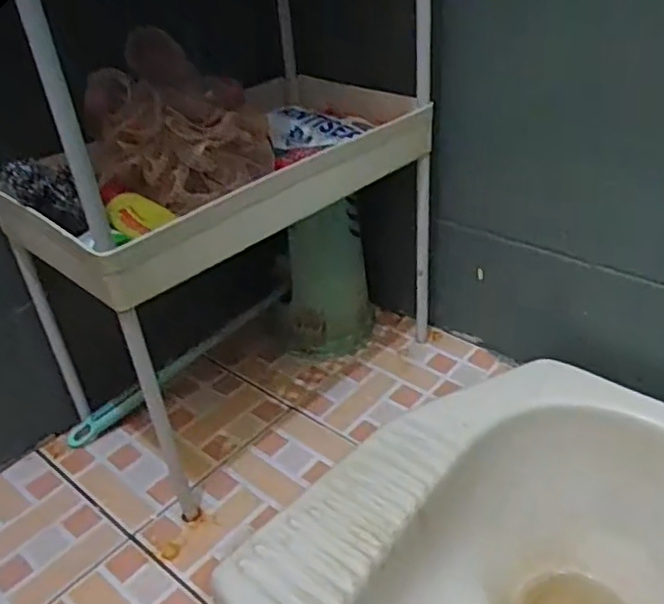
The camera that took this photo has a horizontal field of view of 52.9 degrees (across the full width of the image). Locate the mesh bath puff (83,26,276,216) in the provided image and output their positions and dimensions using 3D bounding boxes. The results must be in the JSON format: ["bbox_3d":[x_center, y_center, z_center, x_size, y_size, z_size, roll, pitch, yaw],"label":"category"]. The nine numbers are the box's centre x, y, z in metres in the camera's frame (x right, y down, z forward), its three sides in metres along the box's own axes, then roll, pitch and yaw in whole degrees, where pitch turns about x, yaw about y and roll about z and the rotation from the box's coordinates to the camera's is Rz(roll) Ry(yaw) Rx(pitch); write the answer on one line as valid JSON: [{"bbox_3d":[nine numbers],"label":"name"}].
[{"bbox_3d":[-0.132,-0.159,0.580,0.148,0.112,0.118,-11,35,-8],"label":"mesh bath puff"}]

